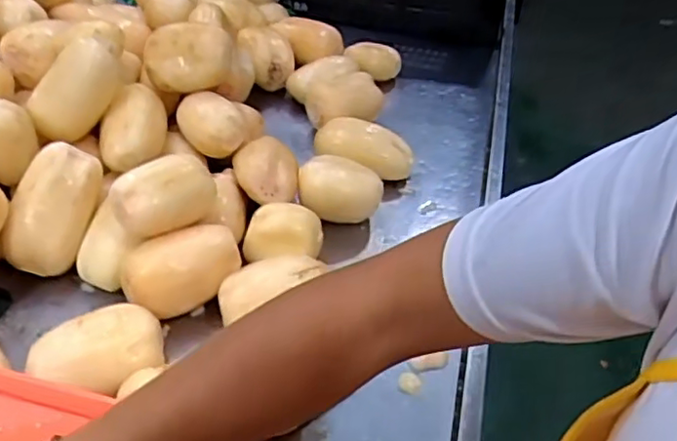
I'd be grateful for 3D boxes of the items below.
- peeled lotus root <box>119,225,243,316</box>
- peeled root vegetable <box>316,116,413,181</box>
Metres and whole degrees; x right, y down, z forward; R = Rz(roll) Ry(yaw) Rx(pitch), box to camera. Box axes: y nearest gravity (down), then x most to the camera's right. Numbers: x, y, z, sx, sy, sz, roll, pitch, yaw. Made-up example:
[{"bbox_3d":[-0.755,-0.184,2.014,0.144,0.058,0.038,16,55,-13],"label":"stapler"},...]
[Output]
[{"bbox_3d":[-0.166,0.052,0.691,0.132,0.060,0.068,-24,49,-28],"label":"peeled lotus root"},{"bbox_3d":[0.038,-0.103,0.892,0.141,0.055,0.058,19,42,-5],"label":"peeled root vegetable"}]

